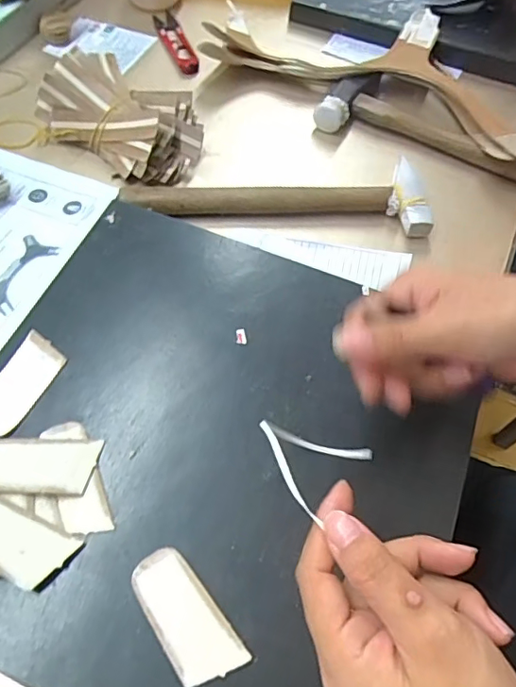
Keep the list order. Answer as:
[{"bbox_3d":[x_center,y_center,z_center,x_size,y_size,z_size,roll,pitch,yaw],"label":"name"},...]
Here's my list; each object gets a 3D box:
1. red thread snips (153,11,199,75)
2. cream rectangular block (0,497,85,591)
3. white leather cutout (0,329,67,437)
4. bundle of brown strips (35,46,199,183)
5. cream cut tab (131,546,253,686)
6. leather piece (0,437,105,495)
[{"bbox_3d":[-0.087,-0.326,0.565,0.024,0.011,0.114,-18,62,-12],"label":"red thread snips"},{"bbox_3d":[-0.134,0.103,0.280,0.070,0.006,0.030,28,62,0],"label":"cream rectangular block"},{"bbox_3d":[-0.151,0.026,0.333,0.032,0.004,0.070,21,61,10],"label":"white leather cutout"},{"bbox_3d":[-0.117,-0.201,0.466,0.153,0.049,0.087,30,63,15],"label":"bundle of brown strips"},{"bbox_3d":[-0.038,0.140,0.272,0.032,0.004,0.070,-34,66,-19],"label":"cream cut tab"},{"bbox_3d":[-0.128,0.069,0.302,0.067,0.004,0.032,7,56,-11],"label":"leather piece"}]

